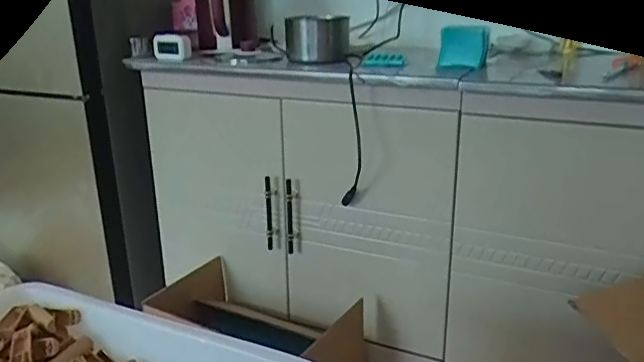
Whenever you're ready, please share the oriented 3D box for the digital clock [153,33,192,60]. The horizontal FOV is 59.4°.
[{"bbox_3d":[-0.348,-0.311,1.305,0.105,0.058,0.033,15,25,36],"label":"digital clock"}]

